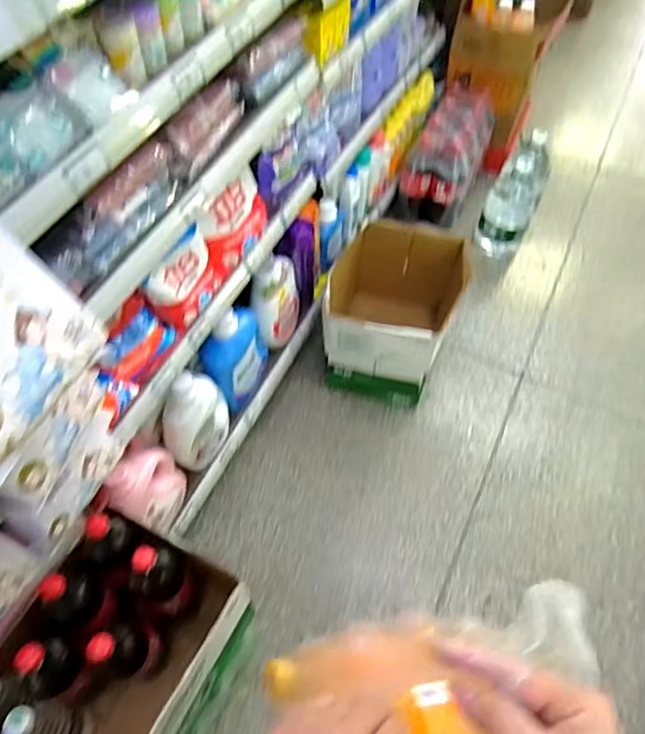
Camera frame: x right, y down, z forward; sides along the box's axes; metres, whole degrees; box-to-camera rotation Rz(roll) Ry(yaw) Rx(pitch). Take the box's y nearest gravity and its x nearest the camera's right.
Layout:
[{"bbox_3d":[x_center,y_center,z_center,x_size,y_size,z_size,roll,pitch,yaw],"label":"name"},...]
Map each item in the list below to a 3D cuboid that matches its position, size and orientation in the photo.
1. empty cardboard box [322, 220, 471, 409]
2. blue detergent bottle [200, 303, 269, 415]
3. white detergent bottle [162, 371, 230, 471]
[{"bbox_3d":[0.175,-0.161,1.570,0.321,0.307,0.394,13,58,7],"label":"empty cardboard box"},{"bbox_3d":[-0.211,-0.028,1.333,0.107,0.275,0.187,14,58,7],"label":"blue detergent bottle"},{"bbox_3d":[-0.275,0.114,1.240,0.089,0.248,0.183,29,61,16],"label":"white detergent bottle"}]

